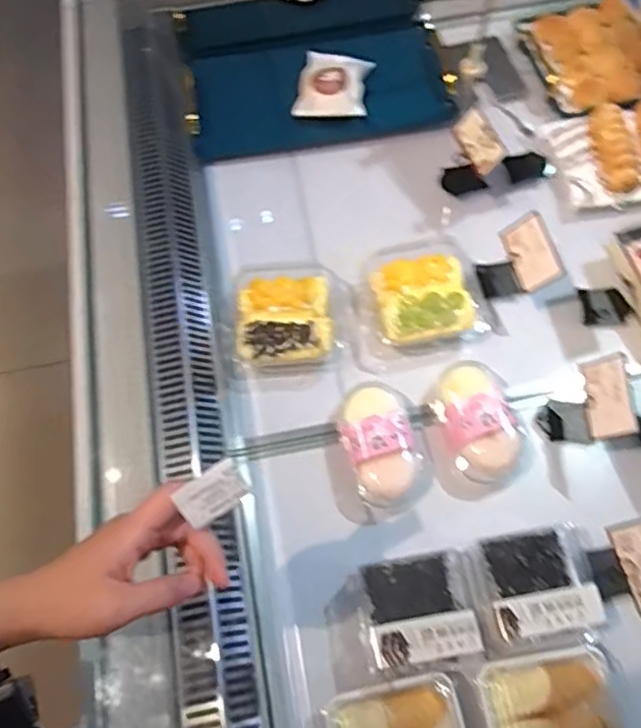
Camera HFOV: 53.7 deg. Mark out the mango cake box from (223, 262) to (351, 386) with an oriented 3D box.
[{"bbox_3d":[-0.040,-0.055,0.814,0.164,0.057,0.149,-8,65,-1],"label":"mango cake box"}]

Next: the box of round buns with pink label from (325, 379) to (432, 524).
[{"bbox_3d":[0.063,0.095,0.742,0.115,0.078,0.160,-13,65,-4],"label":"box of round buns with pink label"}]

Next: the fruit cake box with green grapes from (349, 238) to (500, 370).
[{"bbox_3d":[0.128,-0.084,0.825,0.183,0.061,0.157,-11,65,-3],"label":"fruit cake box with green grapes"}]

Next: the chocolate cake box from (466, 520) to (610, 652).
[{"bbox_3d":[0.222,0.225,0.650,0.129,0.062,0.116,-11,65,-2],"label":"chocolate cake box"}]

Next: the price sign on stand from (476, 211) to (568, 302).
[{"bbox_3d":[0.254,-0.121,0.816,0.060,0.103,0.092,-16,65,-5],"label":"price sign on stand"}]

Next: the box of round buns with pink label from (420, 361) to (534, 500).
[{"bbox_3d":[0.183,0.070,0.738,0.124,0.059,0.151,-11,65,-2],"label":"box of round buns with pink label"}]

